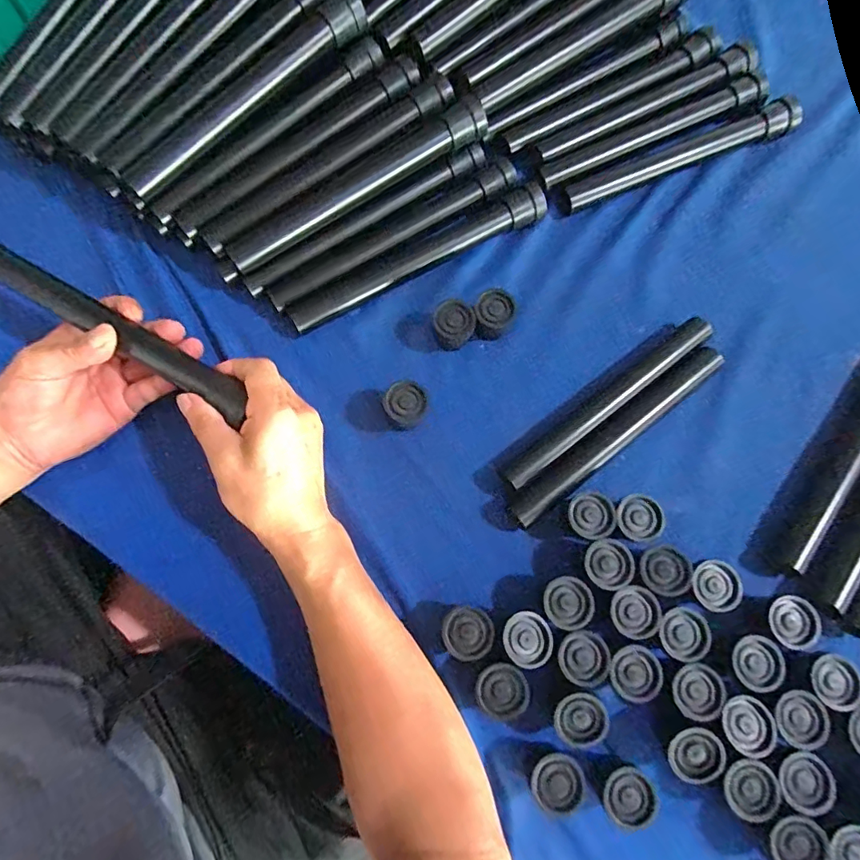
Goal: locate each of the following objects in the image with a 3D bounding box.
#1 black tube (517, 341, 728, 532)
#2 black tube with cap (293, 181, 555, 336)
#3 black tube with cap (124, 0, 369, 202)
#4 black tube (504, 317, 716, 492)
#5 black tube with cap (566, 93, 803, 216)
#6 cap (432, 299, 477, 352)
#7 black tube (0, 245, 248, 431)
[{"bbox_3d":[0.153,0.001,0.402,0.220,0.020,0.026,-37,79,-9],"label":"black tube"},{"bbox_3d":[-0.008,-0.152,0.430,0.245,0.024,0.027,-28,78,-8],"label":"black tube with cap"},{"bbox_3d":[-0.149,-0.279,0.405,0.023,0.028,0.246,44,79,9],"label":"black tube with cap"},{"bbox_3d":[0.148,-0.024,0.409,0.218,0.023,0.022,-36,79,-9],"label":"black tube"},{"bbox_3d":[0.239,-0.261,0.460,0.239,0.023,0.026,-22,77,-6],"label":"black tube with cap"},{"bbox_3d":[0.021,-0.093,0.415,0.034,0.025,0.039,-21,77,-6],"label":"cap"},{"bbox_3d":[-0.229,-0.072,0.355,0.226,0.027,0.025,31,77,-1],"label":"black tube"}]

